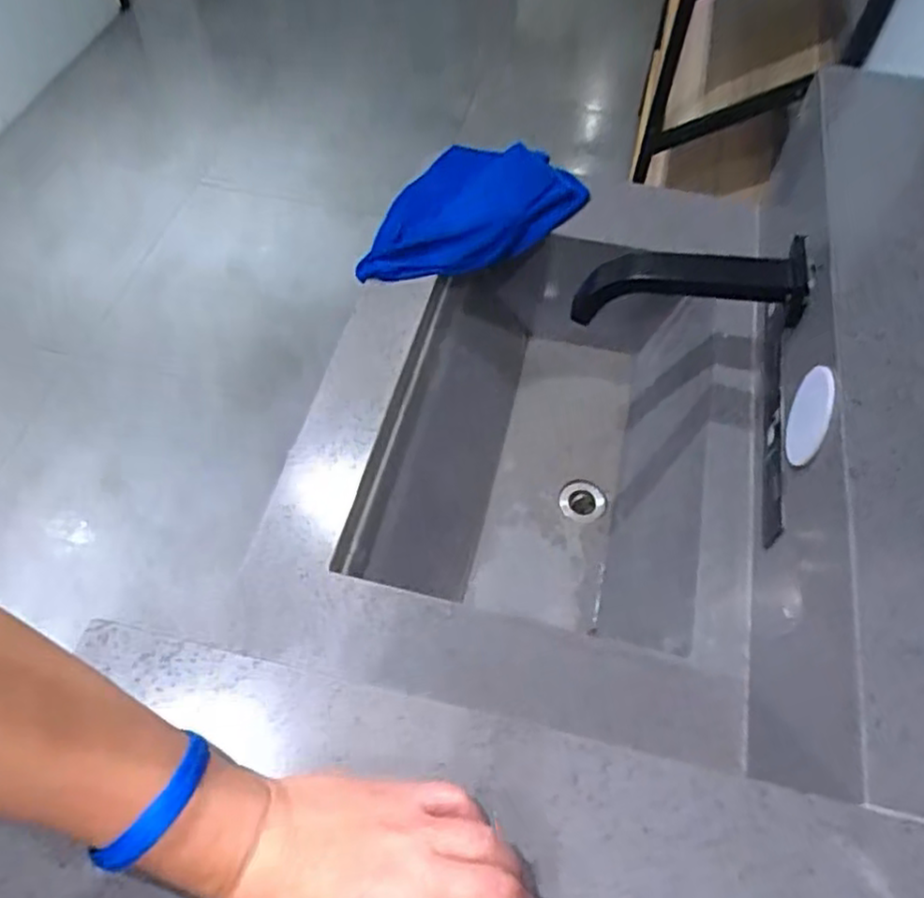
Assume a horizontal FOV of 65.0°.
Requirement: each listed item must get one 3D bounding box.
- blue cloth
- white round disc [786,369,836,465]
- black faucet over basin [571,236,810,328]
[{"bbox_3d":[-0.005,-0.309,0.948,0.324,0.045,0.191,-27,61,-17],"label":"blue cloth"},{"bbox_3d":[0.277,-0.029,0.579,0.007,0.072,0.067,8,57,5],"label":"white round disc"},{"bbox_3d":[0.217,-0.159,0.710,0.217,0.052,0.067,2,55,22],"label":"black faucet over basin"}]

